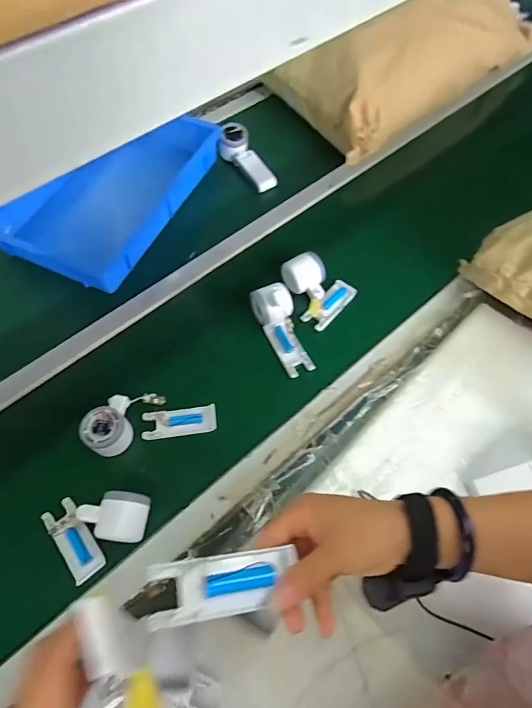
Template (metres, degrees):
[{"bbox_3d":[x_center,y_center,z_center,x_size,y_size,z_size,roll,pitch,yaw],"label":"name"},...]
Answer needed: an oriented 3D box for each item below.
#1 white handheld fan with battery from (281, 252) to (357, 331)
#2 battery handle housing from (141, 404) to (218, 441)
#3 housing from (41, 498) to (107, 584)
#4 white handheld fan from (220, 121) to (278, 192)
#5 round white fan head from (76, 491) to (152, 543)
[{"bbox_3d":[0.076,-0.108,0.698,0.125,0.055,0.105,25,69,16],"label":"white handheld fan with battery"},{"bbox_3d":[-0.126,0.102,0.616,0.105,0.014,0.041,-10,63,4],"label":"battery handle housing"},{"bbox_3d":[-0.248,0.241,0.540,0.041,0.013,0.102,-39,64,-10],"label":"housing"},{"bbox_3d":[-0.038,-0.408,0.862,0.058,0.064,0.155,-32,65,-15],"label":"white handheld fan"},{"bbox_3d":[-0.192,0.206,0.534,0.081,0.051,0.057,3,64,6],"label":"round white fan head"}]

